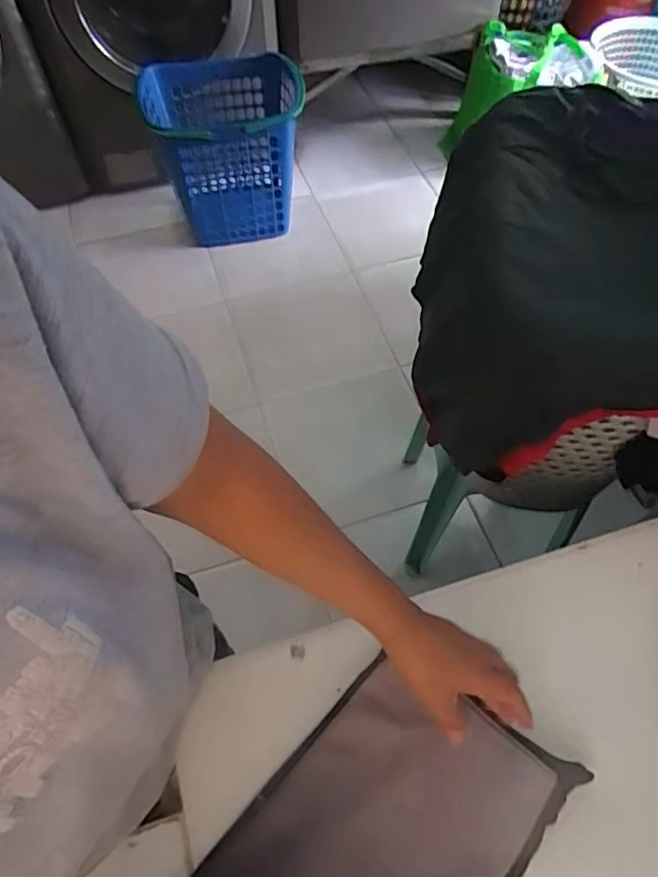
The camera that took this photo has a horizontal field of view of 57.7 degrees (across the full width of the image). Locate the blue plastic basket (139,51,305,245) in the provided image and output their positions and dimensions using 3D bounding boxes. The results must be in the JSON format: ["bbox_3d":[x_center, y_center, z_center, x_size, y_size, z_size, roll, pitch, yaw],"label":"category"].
[{"bbox_3d":[-0.283,-0.791,1.686,0.406,0.414,0.282,-8,58,-4],"label":"blue plastic basket"}]

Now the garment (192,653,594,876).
[{"bbox_3d":[0.024,0.326,0.452,0.180,0.026,0.319,38,65,22],"label":"garment"}]

